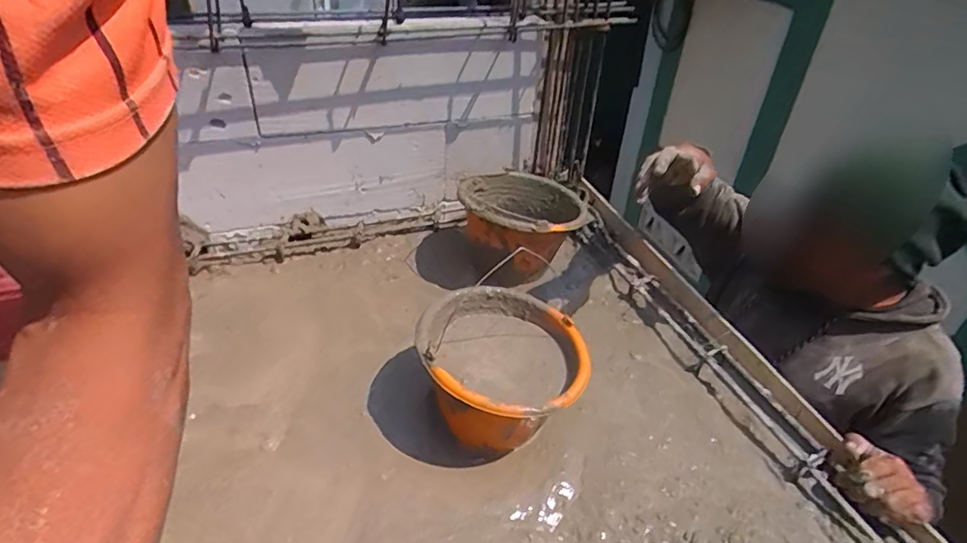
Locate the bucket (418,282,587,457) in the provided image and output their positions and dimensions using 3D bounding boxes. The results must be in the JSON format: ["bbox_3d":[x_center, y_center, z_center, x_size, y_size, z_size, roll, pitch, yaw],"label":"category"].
[{"bbox_3d":[0.023,0.154,0.819,0.230,0.161,0.244,3,35,-2],"label":"bucket"}]

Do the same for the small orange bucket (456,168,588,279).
[{"bbox_3d":[0.075,-0.088,1.110,0.237,0.157,0.231,3,35,-2],"label":"small orange bucket"}]

